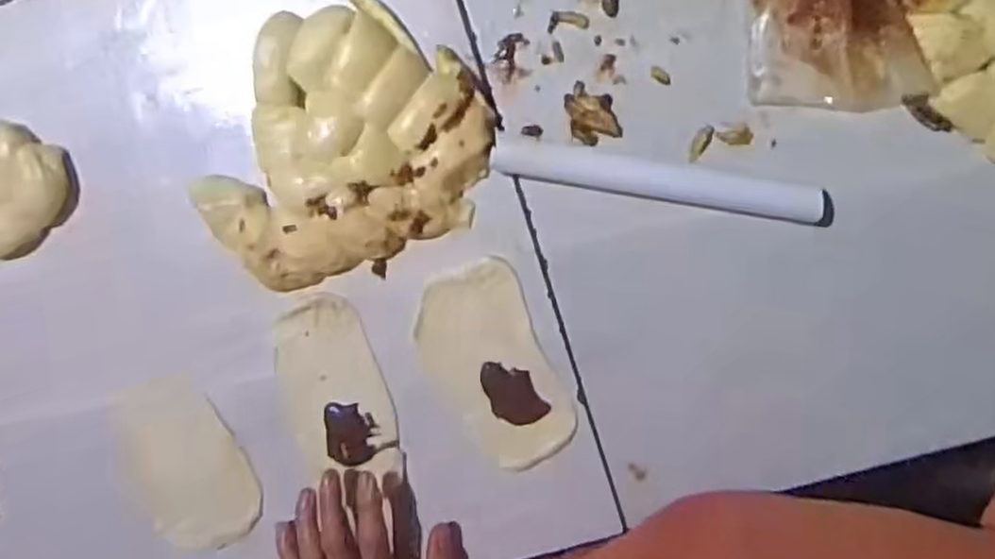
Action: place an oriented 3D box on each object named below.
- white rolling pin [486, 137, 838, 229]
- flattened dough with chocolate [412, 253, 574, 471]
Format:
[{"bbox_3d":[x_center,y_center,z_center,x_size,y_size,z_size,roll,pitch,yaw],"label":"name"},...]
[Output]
[{"bbox_3d":[0.106,-0.066,0.505,0.222,0.023,0.025,10,98,4],"label":"white rolling pin"},{"bbox_3d":[-0.003,0.062,0.532,0.081,0.008,0.142,-24,94,8],"label":"flattened dough with chocolate"}]

